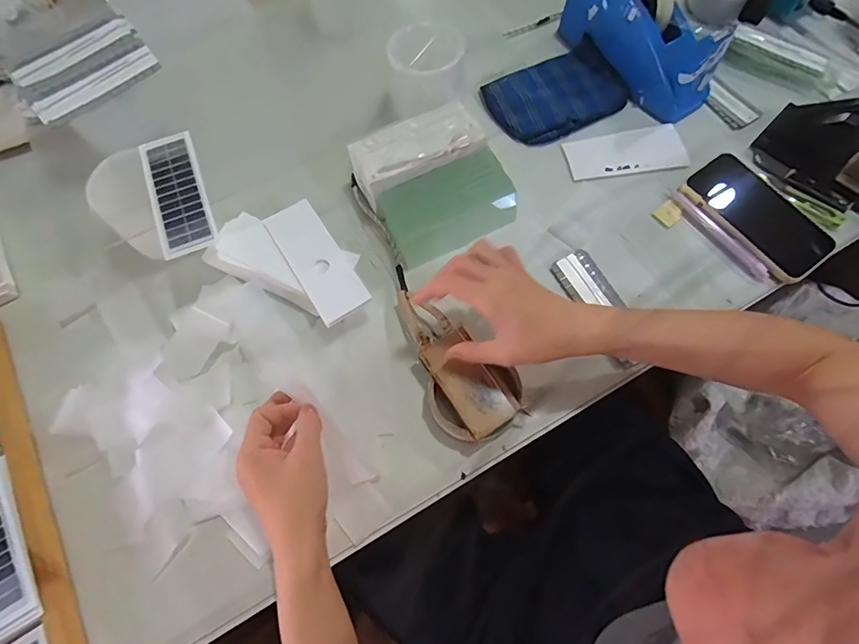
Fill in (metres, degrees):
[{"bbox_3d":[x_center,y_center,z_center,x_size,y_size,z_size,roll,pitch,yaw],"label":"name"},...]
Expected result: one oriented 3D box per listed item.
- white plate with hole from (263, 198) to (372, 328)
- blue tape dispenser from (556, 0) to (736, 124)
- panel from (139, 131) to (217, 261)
[{"bbox_3d":[-0.118,-0.066,0.475,0.053,0.007,0.144,-32,72,-10],"label":"white plate with hole"},{"bbox_3d":[0.259,-0.359,0.564,0.061,0.108,0.216,-40,73,-13],"label":"blue tape dispenser"},{"bbox_3d":[-0.249,-0.130,0.453,0.051,0.006,0.140,-22,70,-6],"label":"panel"}]

